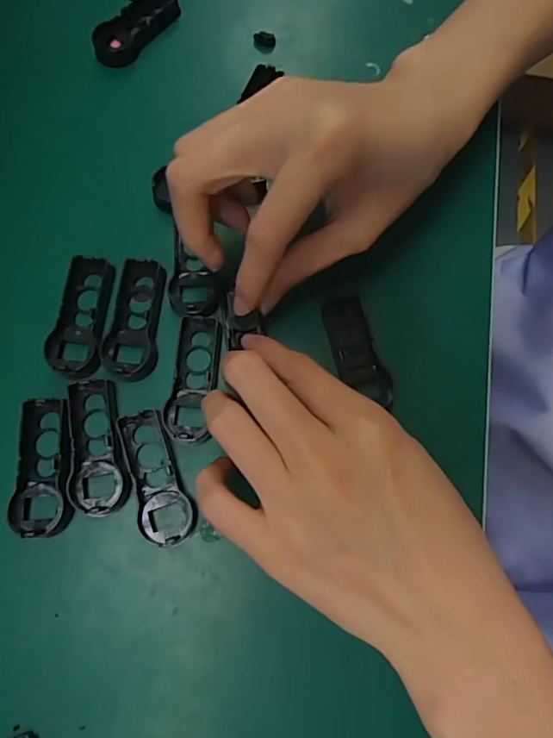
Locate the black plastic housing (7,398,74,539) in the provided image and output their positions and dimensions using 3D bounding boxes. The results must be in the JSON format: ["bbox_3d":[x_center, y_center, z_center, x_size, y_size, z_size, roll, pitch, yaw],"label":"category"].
[{"bbox_3d":[-0.096,0.039,0.202,0.023,0.007,0.056,-3,73,-3],"label":"black plastic housing"}]

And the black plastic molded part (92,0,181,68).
[{"bbox_3d":[-0.079,-0.188,0.268,0.023,0.012,0.054,32,75,8],"label":"black plastic molded part"}]

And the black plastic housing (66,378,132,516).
[{"bbox_3d":[-0.075,0.031,0.203,0.022,0.006,0.056,-11,73,-5],"label":"black plastic housing"}]

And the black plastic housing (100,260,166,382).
[{"bbox_3d":[-0.064,-0.024,0.220,0.022,0.006,0.058,4,73,-1],"label":"black plastic housing"}]

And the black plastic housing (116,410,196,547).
[{"bbox_3d":[-0.050,0.044,0.201,0.021,0.006,0.055,-20,74,-8],"label":"black plastic housing"}]

